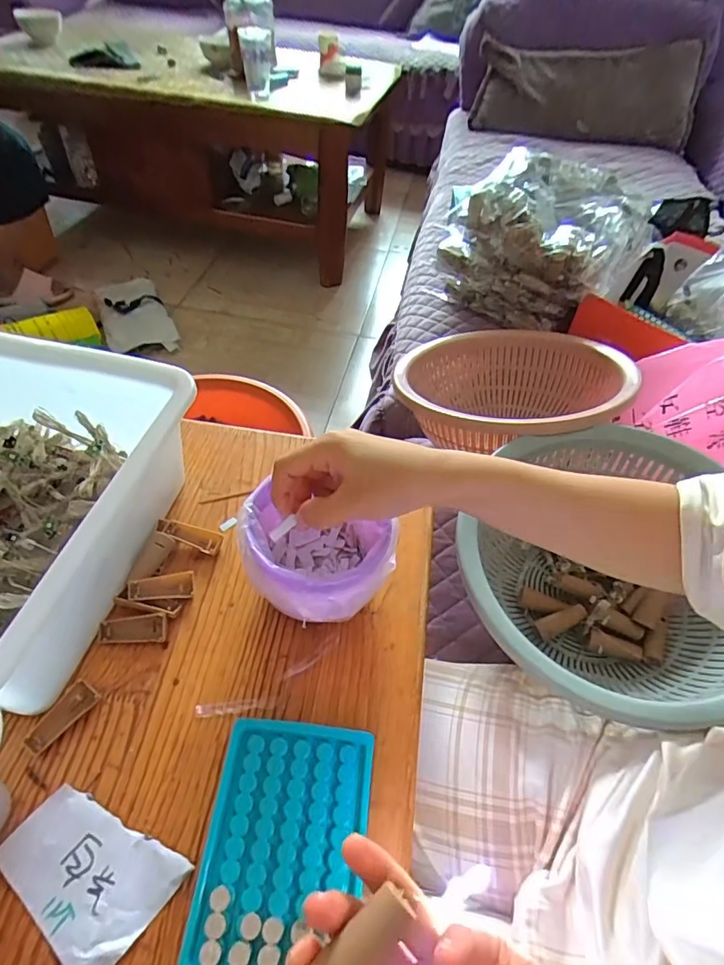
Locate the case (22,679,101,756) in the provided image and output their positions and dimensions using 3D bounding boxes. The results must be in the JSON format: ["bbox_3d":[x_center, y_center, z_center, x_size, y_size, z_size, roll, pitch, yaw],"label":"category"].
[{"bbox_3d":[-0.210,0.163,0.359,0.021,0.008,0.049,31,54,21],"label":"case"}]

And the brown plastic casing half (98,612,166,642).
[{"bbox_3d":[-0.179,0.114,0.403,0.049,0.008,0.022,-1,76,-7],"label":"brown plastic casing half"}]

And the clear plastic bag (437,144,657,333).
[{"bbox_3d":[0.277,-0.376,0.824,0.284,0.196,0.192,27,53,18],"label":"clear plastic bag"}]

